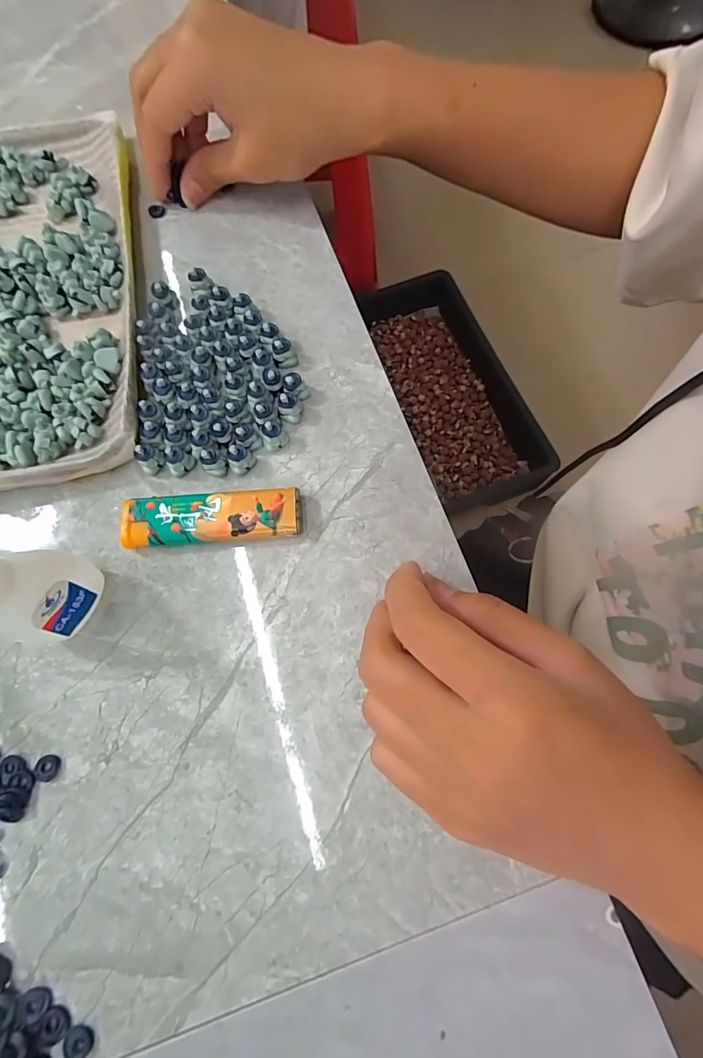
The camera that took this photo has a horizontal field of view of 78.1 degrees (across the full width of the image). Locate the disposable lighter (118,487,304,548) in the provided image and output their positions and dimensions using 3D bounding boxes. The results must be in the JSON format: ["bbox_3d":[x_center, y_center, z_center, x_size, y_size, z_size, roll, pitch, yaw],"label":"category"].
[{"bbox_3d":[-0.062,-0.004,0.196,0.077,0.011,0.024,-3,73,0],"label":"disposable lighter"}]

